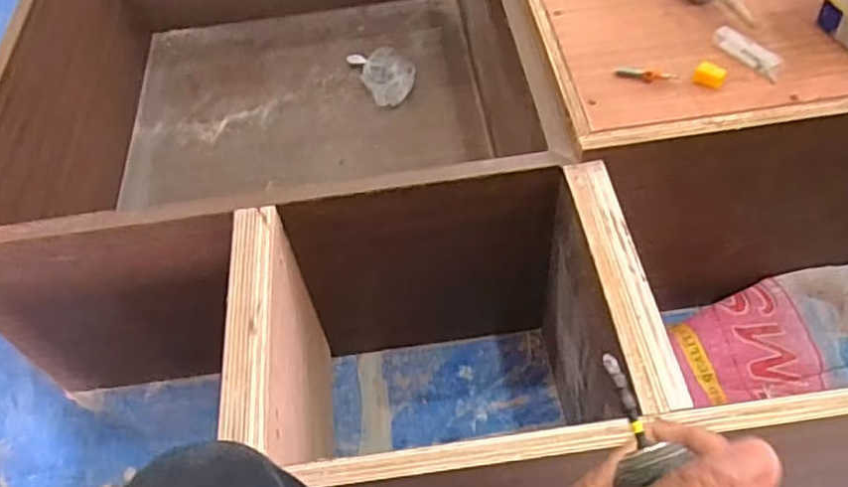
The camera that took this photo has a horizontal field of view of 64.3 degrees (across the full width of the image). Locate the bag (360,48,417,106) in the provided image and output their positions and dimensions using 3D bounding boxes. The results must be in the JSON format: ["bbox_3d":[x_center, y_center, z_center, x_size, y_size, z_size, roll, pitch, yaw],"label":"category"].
[{"bbox_3d":[-0.061,-0.301,1.216,0.091,0.024,0.130,-23,56,-11],"label":"bag"}]

